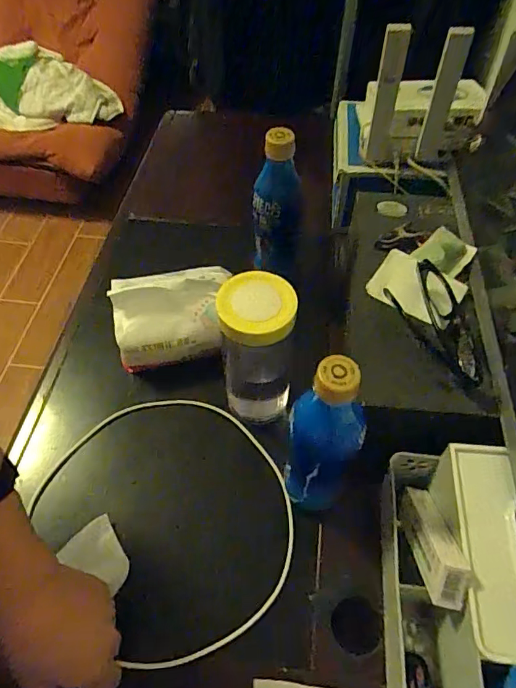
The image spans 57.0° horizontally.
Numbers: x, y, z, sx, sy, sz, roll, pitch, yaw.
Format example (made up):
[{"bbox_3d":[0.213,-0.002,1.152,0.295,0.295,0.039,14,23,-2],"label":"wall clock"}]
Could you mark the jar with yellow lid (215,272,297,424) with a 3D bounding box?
[{"bbox_3d":[-0.002,0.012,0.484,0.072,0.175,0.073,0,54,0],"label":"jar with yellow lid"}]

